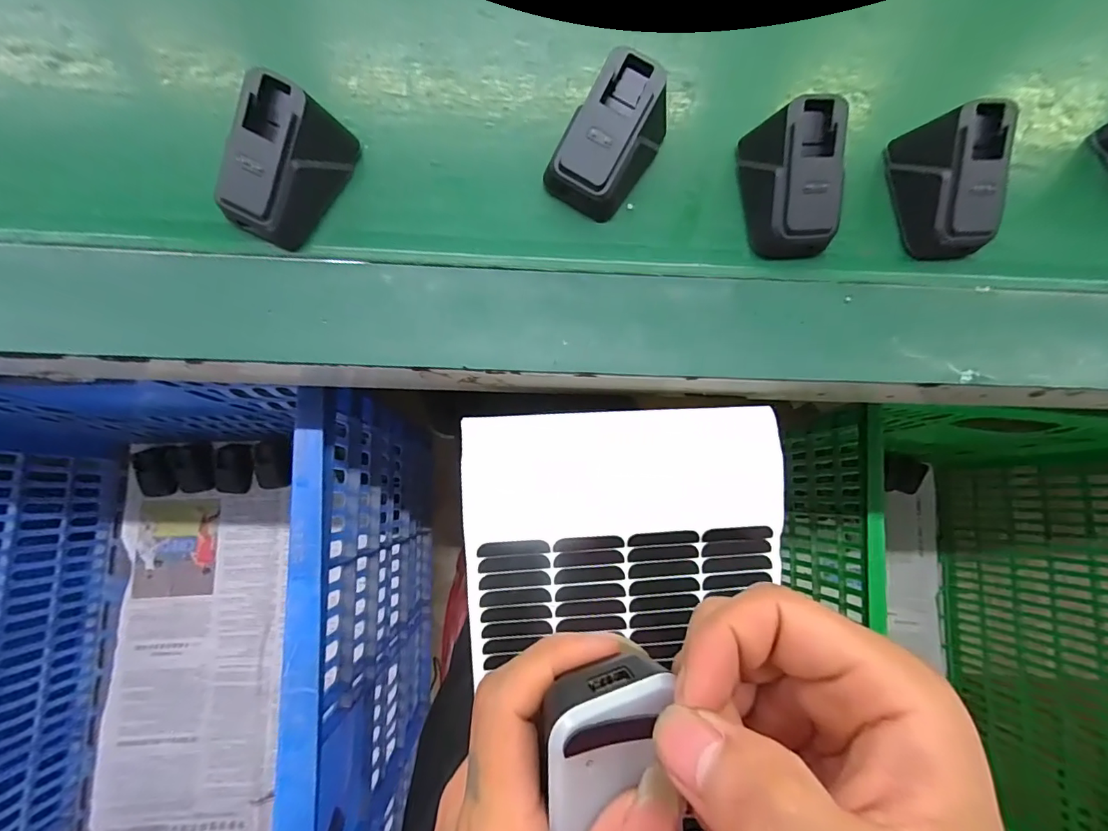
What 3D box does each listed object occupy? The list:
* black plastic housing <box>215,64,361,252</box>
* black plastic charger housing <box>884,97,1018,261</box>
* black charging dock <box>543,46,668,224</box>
[{"bbox_3d":[-0.128,-0.118,0.226,0.035,0.042,0.063,33,81,3],"label":"black plastic housing"},{"bbox_3d":[0.204,-0.120,0.246,0.041,0.040,0.062,-2,81,-3],"label":"black plastic charger housing"},{"bbox_3d":[0.026,-0.139,0.240,0.045,0.039,0.066,33,81,3],"label":"black charging dock"}]

